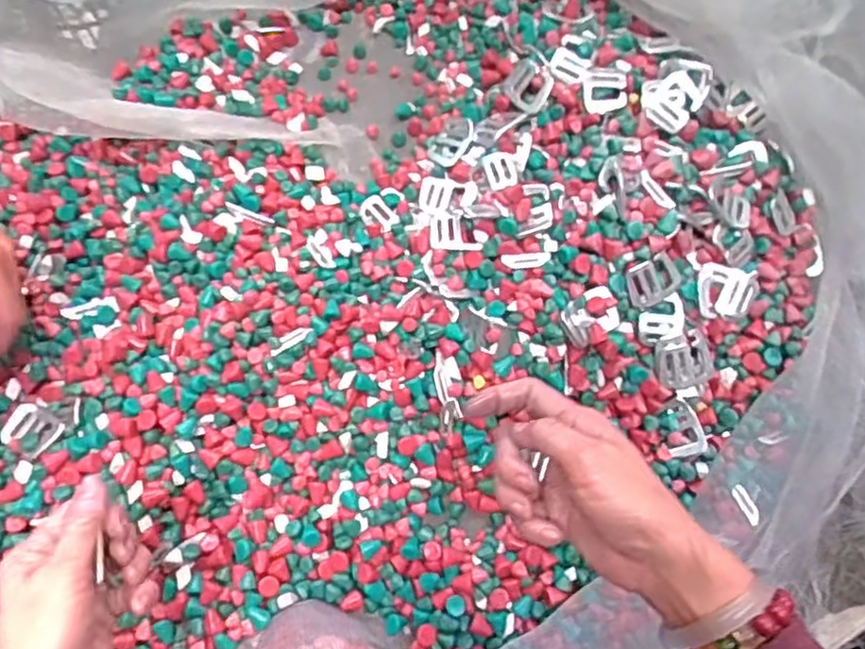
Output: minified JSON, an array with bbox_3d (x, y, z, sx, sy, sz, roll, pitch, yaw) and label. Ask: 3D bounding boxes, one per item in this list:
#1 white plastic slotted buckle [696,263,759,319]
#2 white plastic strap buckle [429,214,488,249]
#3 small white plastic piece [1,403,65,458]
[{"bbox_3d":[0.224,-0.025,0.519,0.042,0.008,0.038,13,97,14],"label":"white plastic slotted buckle"},{"bbox_3d":[0.020,-0.072,0.530,0.045,0.005,0.028,3,75,1],"label":"white plastic strap buckle"},{"bbox_3d":[-0.289,0.076,0.490,0.045,0.004,0.033,20,62,19],"label":"small white plastic piece"}]

